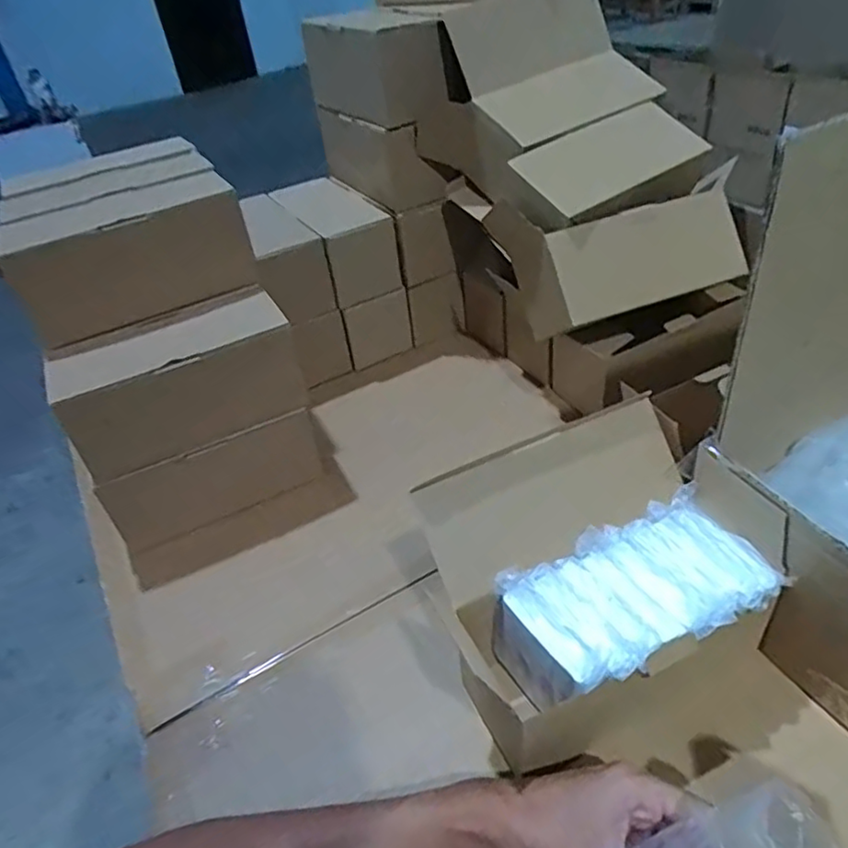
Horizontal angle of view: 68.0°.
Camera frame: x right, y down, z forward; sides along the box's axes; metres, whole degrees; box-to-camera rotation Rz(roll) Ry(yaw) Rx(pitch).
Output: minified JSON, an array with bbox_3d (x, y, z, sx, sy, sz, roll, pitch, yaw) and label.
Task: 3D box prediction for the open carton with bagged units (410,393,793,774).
[{"bbox_3d":[0.131,0.119,0.467,0.222,0.154,0.185,-18,37,-16],"label":"open carton with bagged units"}]

